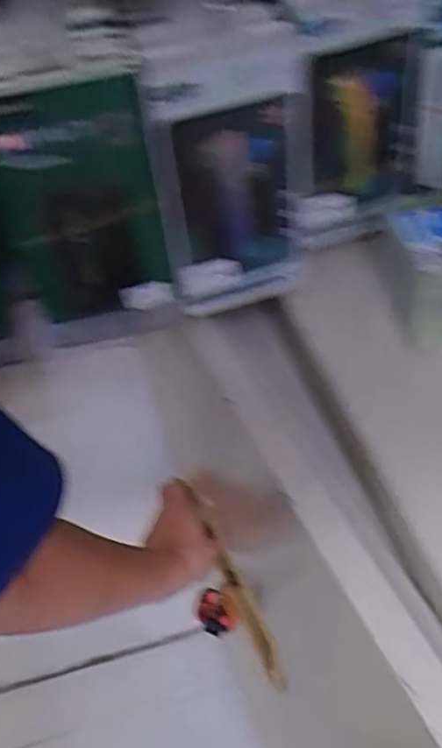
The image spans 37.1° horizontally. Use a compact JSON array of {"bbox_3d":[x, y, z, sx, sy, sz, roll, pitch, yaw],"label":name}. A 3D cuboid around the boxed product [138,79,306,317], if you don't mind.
[{"bbox_3d":[0.010,-0.110,0.415,0.096,0.162,0.020,-19,49,-10],"label":"boxed product"}]

